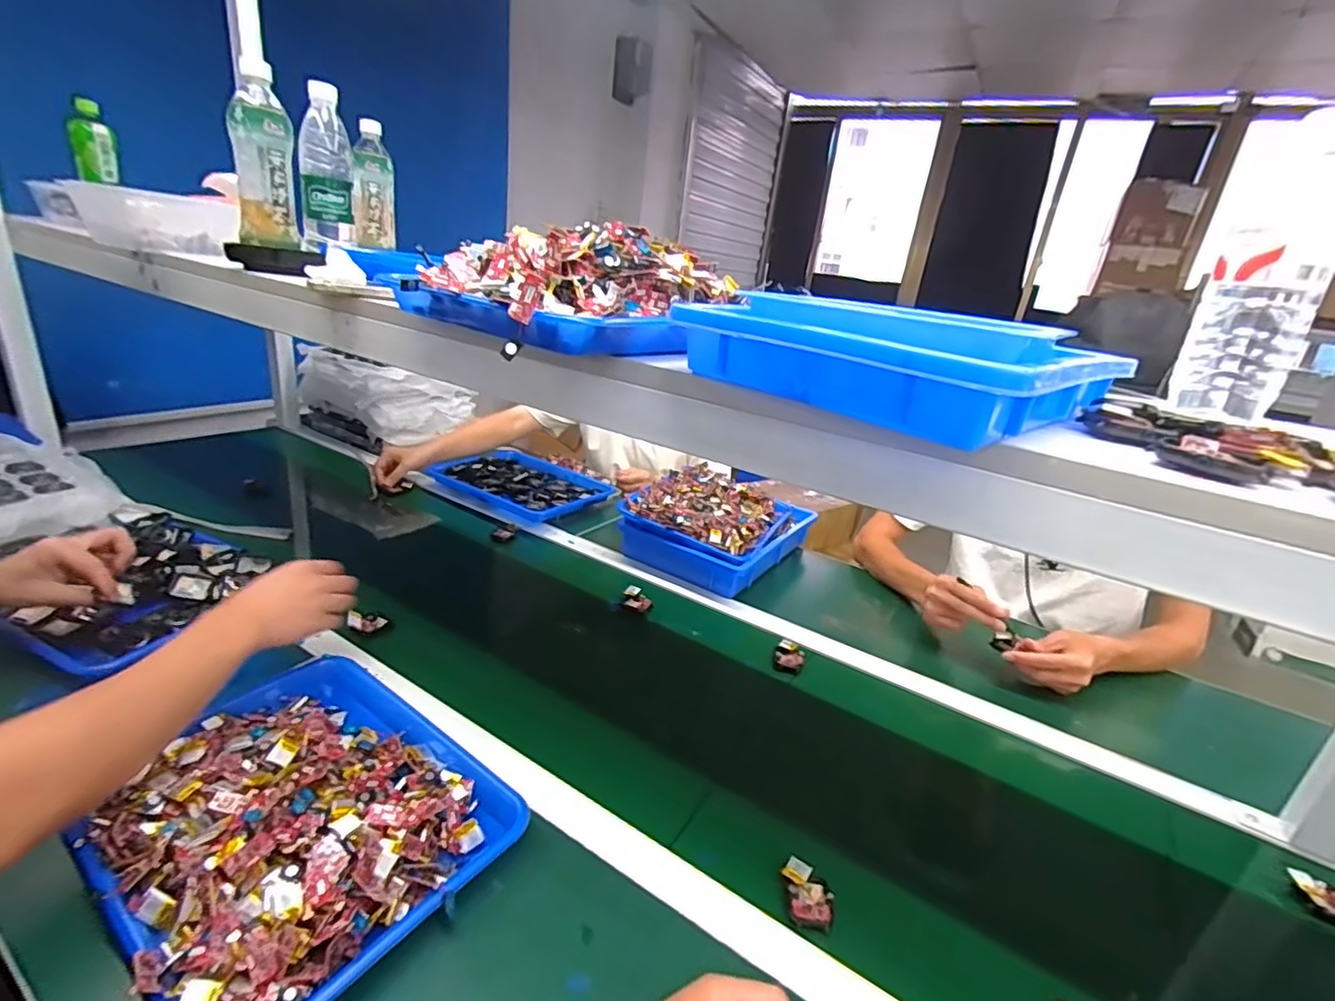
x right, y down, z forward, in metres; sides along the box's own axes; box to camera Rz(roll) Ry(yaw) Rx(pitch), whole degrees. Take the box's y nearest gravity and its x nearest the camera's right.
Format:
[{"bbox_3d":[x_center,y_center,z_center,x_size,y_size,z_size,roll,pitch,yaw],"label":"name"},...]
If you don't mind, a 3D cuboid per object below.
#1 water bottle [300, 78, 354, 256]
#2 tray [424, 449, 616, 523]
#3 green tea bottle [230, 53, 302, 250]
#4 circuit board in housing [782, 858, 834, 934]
[{"bbox_3d":[-0.456,-0.437,0.802,0.065,0.191,0.070,-5,24,-26],"label":"water bottle"},{"bbox_3d":[-0.296,-0.041,1.281,0.330,0.035,0.249,18,24,27],"label":"tray"},{"bbox_3d":[-0.478,-0.400,0.713,0.059,0.180,0.056,-2,23,-19],"label":"green tea bottle"},{"bbox_3d":[0.117,0.332,0.508,0.043,0.011,0.053,12,22,13],"label":"circuit board in housing"}]

